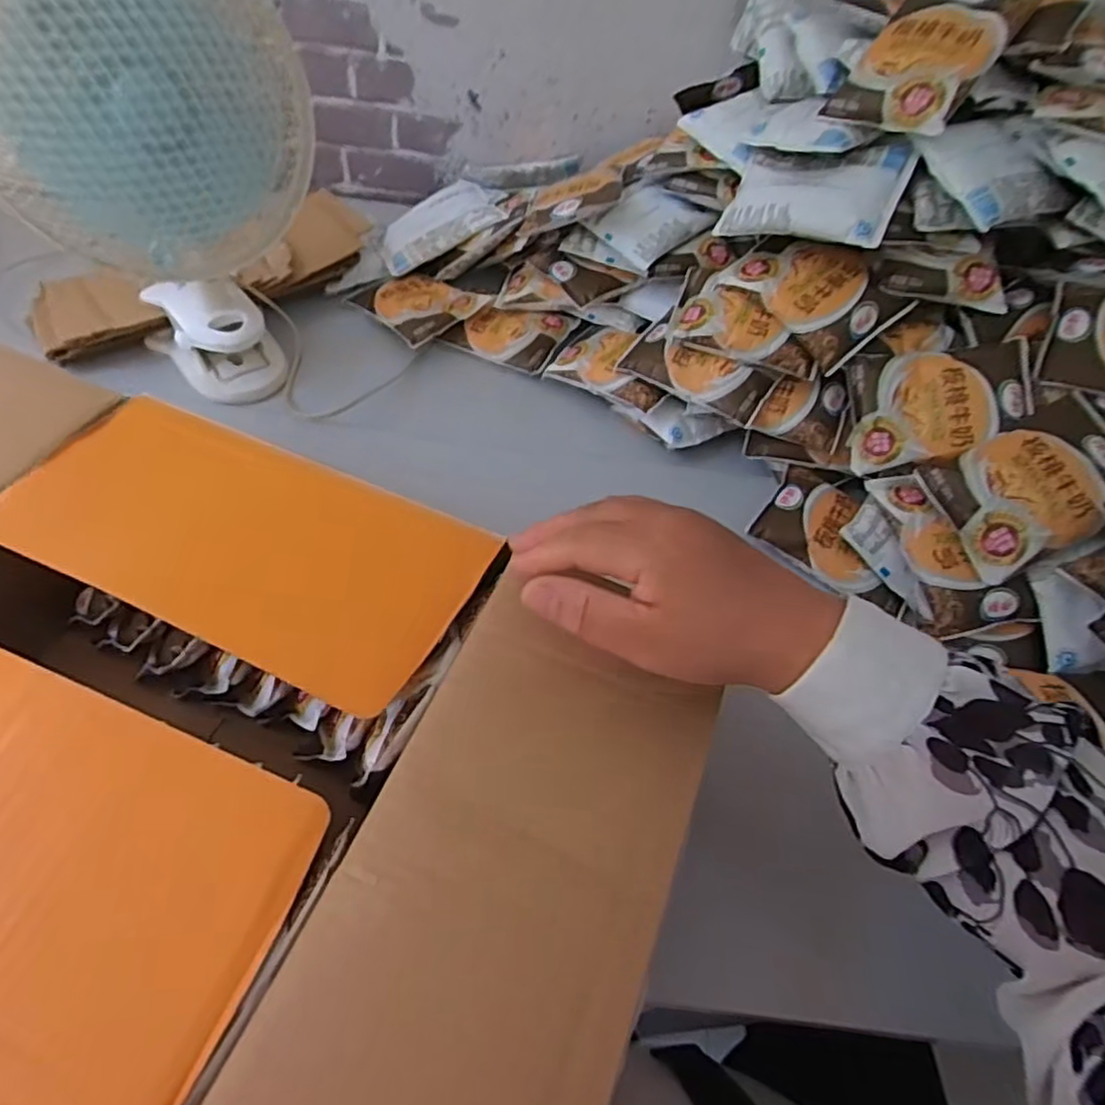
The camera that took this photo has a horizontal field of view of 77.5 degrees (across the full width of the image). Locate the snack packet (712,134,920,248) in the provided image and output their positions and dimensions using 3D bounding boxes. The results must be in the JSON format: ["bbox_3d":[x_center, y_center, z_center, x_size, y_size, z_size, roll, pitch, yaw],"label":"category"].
[{"bbox_3d":[0.209,-0.290,0.546,0.127,0.017,0.099,20,74,25],"label":"snack packet"}]

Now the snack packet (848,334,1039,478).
[{"bbox_3d":[0.302,-0.117,0.535,0.129,0.020,0.097,-4,76,13],"label":"snack packet"}]

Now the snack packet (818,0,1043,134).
[{"bbox_3d":[0.279,-0.373,0.511,0.095,0.016,0.125,36,90,32],"label":"snack packet"}]

